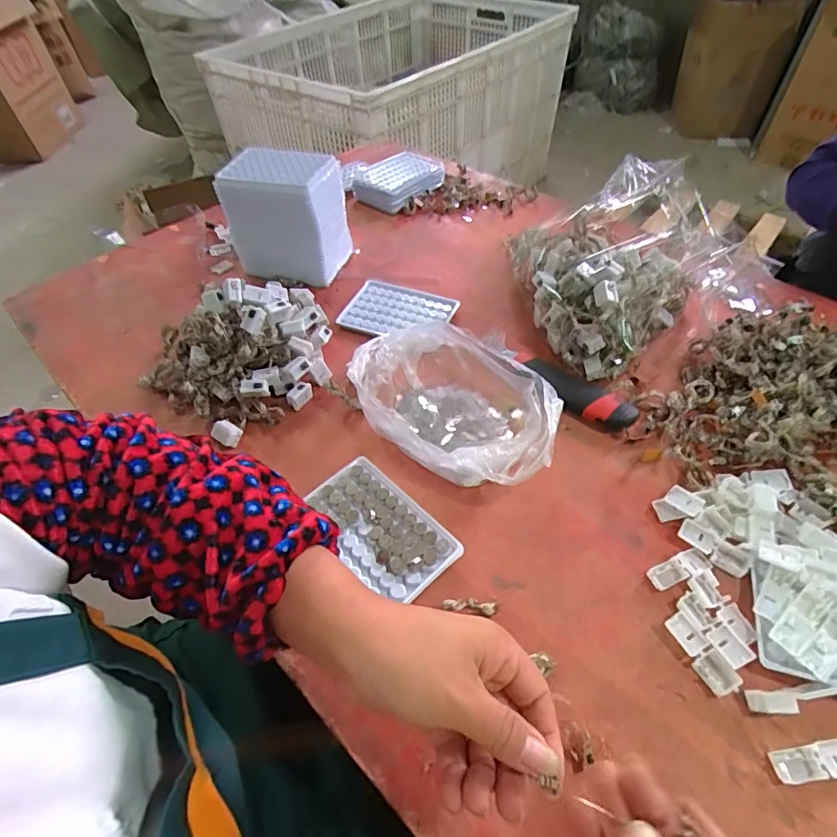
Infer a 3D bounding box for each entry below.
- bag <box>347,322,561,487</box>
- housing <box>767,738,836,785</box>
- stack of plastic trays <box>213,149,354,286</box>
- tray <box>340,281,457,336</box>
[{"bbox_3d":[0.034,-0.015,0.465,0.212,0.061,0.135,32,57,25],"label":"bag"},{"bbox_3d":[0.255,0.219,0.305,0.057,0.007,0.020,-5,50,-4],"label":"housing"},{"bbox_3d":[-0.171,-0.261,0.624,0.132,0.133,0.099,10,53,11],"label":"stack of plastic trays"},{"bbox_3d":[-0.025,-0.131,0.589,0.123,0.011,0.088,19,53,16],"label":"tray"}]

